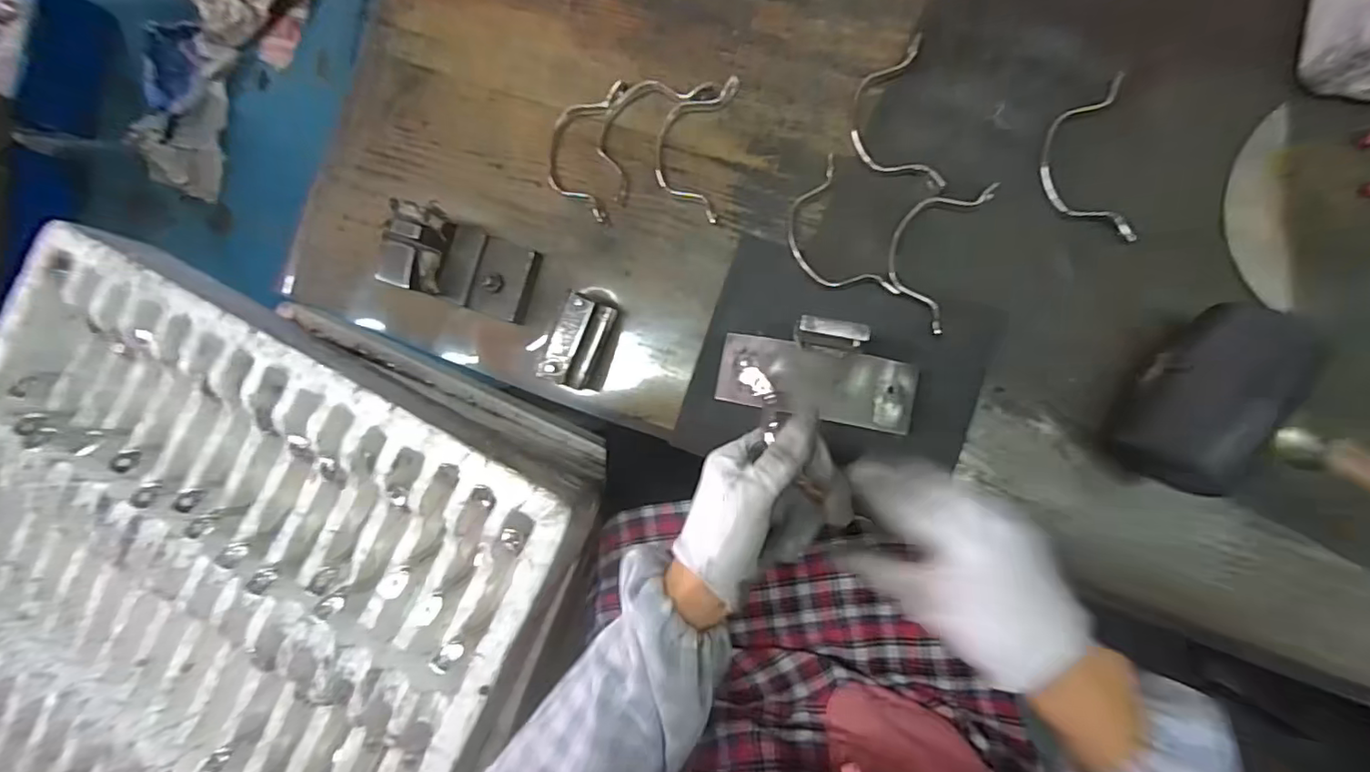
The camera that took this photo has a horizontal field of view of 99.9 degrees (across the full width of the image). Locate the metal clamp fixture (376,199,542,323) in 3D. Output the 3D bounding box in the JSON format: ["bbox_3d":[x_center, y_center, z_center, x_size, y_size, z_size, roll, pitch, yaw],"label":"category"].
[{"bbox_3d":[-0.178,-0.099,0.459,0.096,0.068,0.065,16,88,8],"label":"metal clamp fixture"}]

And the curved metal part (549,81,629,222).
[{"bbox_3d":[-0.087,-0.200,0.485,0.056,0.011,0.118,9,87,8],"label":"curved metal part"}]

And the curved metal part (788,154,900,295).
[{"bbox_3d":[0.113,-0.116,0.450,0.058,0.013,0.121,-22,83,5],"label":"curved metal part"}]

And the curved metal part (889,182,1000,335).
[{"bbox_3d":[0.186,-0.105,0.433,0.056,0.014,0.121,23,89,9],"label":"curved metal part"}]

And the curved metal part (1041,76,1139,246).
[{"bbox_3d":[0.296,-0.165,0.424,0.056,0.012,0.120,-4,85,7],"label":"curved metal part"}]

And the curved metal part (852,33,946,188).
[{"bbox_3d":[0.162,-0.206,0.448,0.059,0.012,0.116,-9,84,7],"label":"curved metal part"}]

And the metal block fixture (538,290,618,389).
[{"bbox_3d":[-0.082,-0.033,0.453,0.032,0.047,0.069,23,89,9],"label":"metal block fixture"}]

